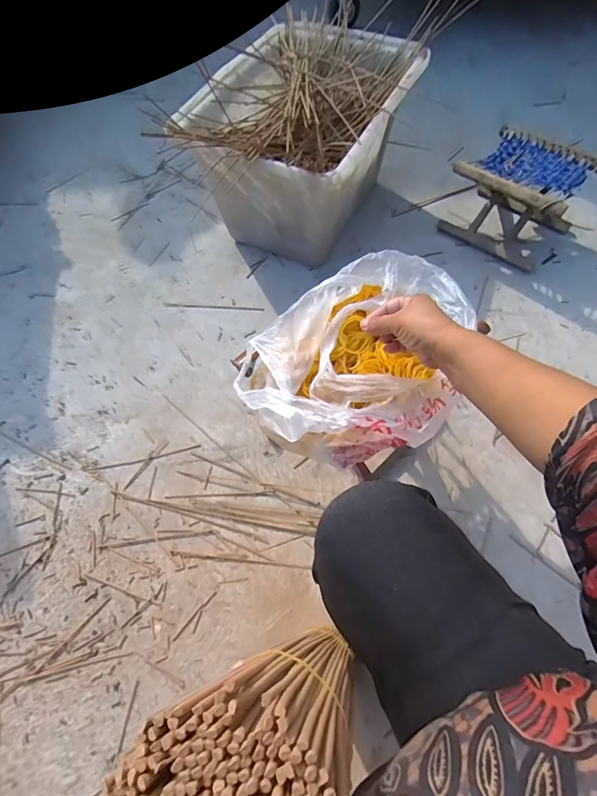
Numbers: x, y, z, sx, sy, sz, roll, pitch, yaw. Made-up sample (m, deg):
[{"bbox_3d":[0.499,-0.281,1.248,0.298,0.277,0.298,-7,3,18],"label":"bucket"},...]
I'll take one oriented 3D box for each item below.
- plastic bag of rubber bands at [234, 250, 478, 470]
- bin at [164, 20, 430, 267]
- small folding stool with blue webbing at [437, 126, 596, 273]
[{"bbox_3d":[0.095,-0.047,0.560,0.314,0.102,0.250,-35,65,-14],"label":"plastic bag of rubber bands"},{"bbox_3d":[0.026,-0.634,1.059,0.402,0.352,0.584,25,66,16],"label":"bin"},{"bbox_3d":[0.559,-0.514,1.047,0.268,0.186,0.248,39,71,22],"label":"small folding stool with blue webbing"}]

